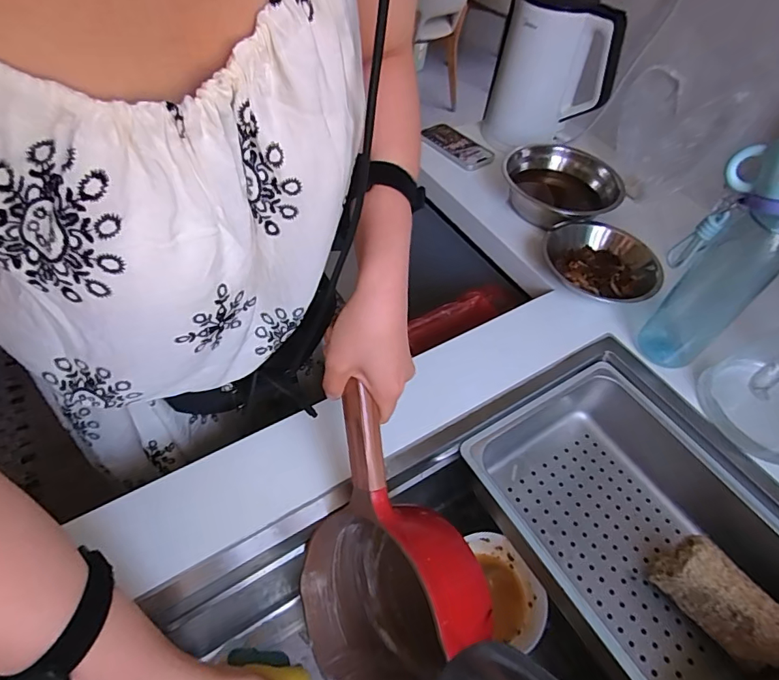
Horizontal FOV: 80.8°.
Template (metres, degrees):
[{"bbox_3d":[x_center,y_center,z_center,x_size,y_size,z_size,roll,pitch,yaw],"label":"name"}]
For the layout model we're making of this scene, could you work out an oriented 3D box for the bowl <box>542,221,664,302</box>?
[{"bbox_3d":[0.307,-0.111,0.671,0.165,0.056,0.129,13,53,5],"label":"bowl"}]

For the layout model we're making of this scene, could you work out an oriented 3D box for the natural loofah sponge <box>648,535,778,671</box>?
[{"bbox_3d":[0.356,0.282,0.490,0.070,0.074,0.118,-24,58,-21],"label":"natural loofah sponge"}]

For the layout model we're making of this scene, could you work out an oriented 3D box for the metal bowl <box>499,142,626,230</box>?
[{"bbox_3d":[0.282,-0.253,0.768,0.174,0.080,0.174,2,53,-3],"label":"metal bowl"}]

